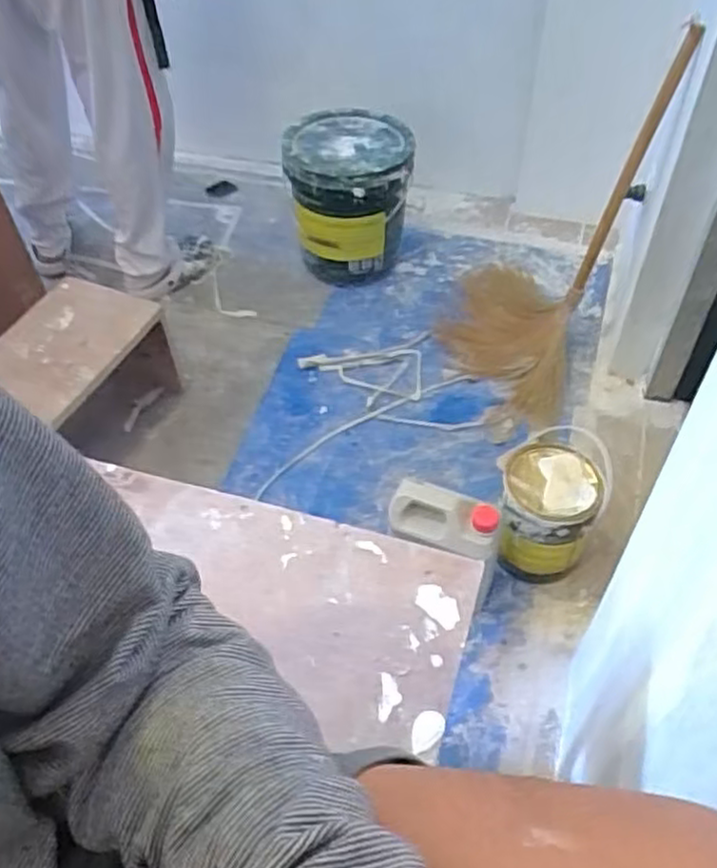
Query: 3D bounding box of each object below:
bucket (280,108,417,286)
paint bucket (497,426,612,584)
[{"bbox_3d":[-0.019,-0.565,1.740,0.279,0.341,0.303,-2,51,2],"label":"bucket"},{"bbox_3d":[0.333,0.130,1.295,0.173,0.208,0.201,13,53,14],"label":"paint bucket"}]

